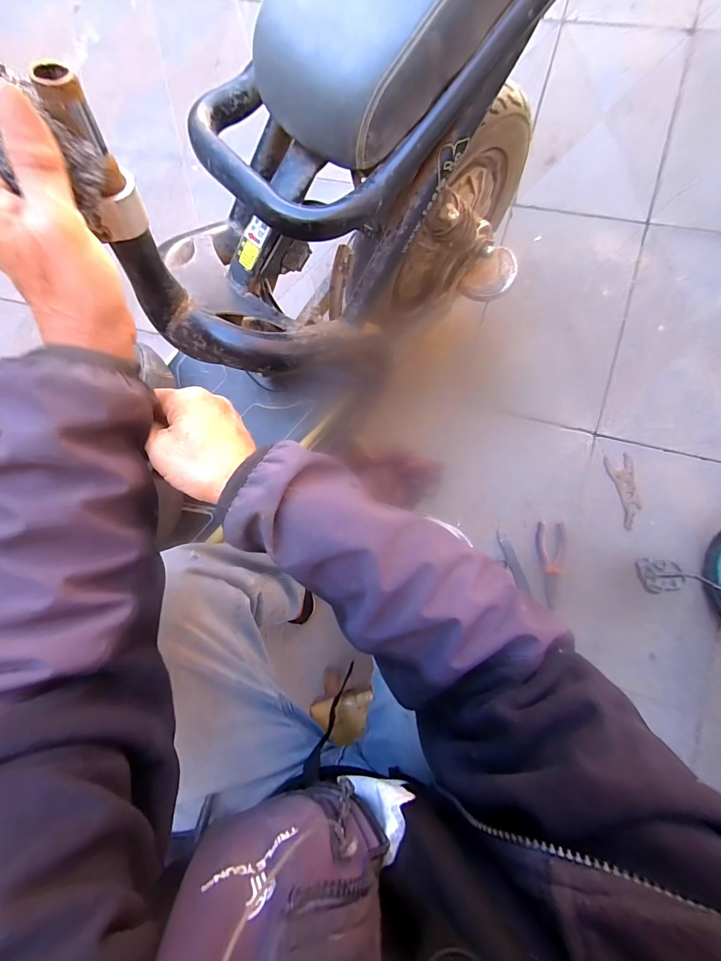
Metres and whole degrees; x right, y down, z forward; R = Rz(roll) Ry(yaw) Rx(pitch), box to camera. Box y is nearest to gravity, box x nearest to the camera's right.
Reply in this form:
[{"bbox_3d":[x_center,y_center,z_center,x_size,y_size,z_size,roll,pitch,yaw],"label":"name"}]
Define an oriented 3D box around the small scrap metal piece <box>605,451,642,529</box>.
[{"bbox_3d":[0.562,0.024,0.765,0.044,0.019,0.154,-9,84,5],"label":"small scrap metal piece"}]

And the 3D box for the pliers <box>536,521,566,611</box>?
[{"bbox_3d":[0.396,0.170,0.754,0.054,0.023,0.166,4,85,6],"label":"pliers"}]

